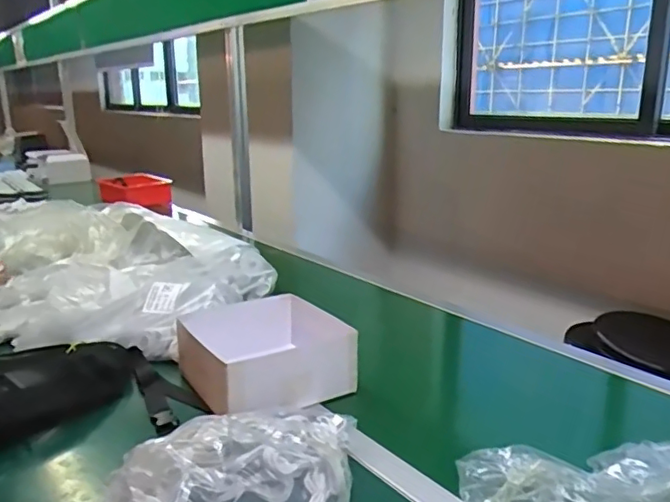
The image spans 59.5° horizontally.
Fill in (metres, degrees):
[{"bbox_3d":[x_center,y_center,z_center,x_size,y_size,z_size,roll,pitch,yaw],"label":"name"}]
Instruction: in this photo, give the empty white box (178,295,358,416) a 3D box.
[{"bbox_3d":[-0.107,0.146,0.879,0.213,0.084,0.235,-9,17,-29],"label":"empty white box"}]

